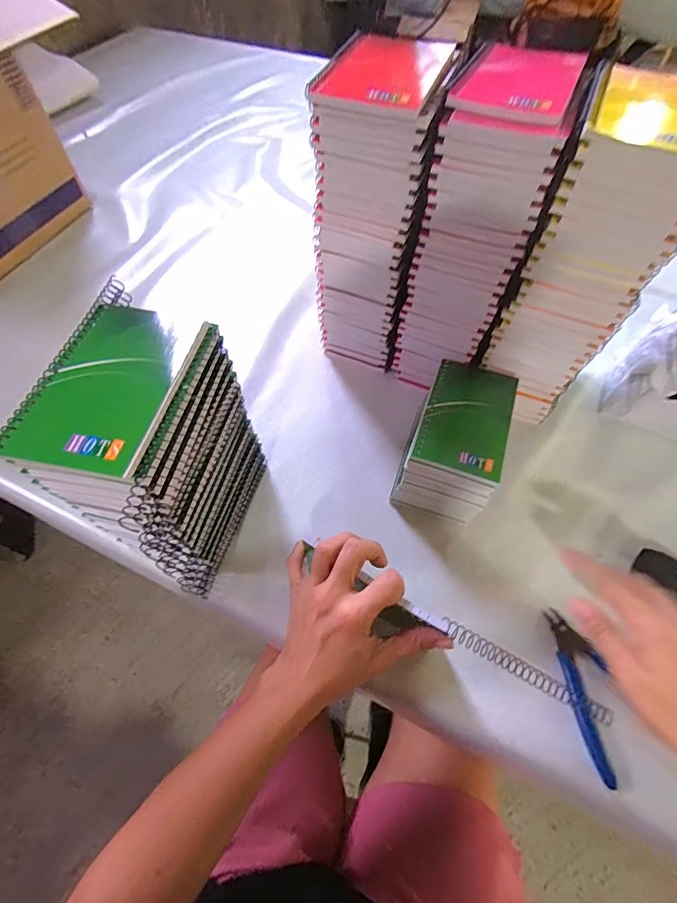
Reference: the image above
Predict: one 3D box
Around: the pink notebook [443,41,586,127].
[{"bbox_3d":[0.136,-0.278,0.312,0.079,0.009,0.101,21,62,13],"label":"pink notebook"}]

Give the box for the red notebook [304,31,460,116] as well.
[{"bbox_3d":[0.042,-0.311,0.335,0.085,0.017,0.159,17,61,11],"label":"red notebook"}]

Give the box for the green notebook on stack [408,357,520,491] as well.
[{"bbox_3d":[0.127,-0.036,0.405,0.080,0.012,0.131,17,61,11],"label":"green notebook on stack"}]

